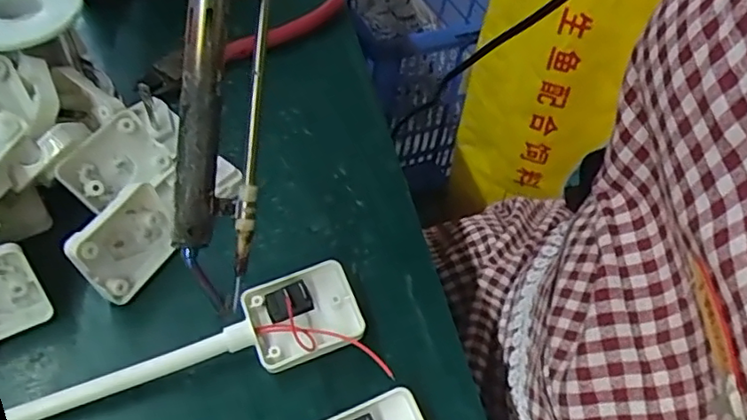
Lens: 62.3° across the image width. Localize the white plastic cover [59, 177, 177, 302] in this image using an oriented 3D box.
[{"bbox_3d":[-0.115,0.014,0.287,0.015,0.038,0.048,6,47,27],"label":"white plastic cover"}]

